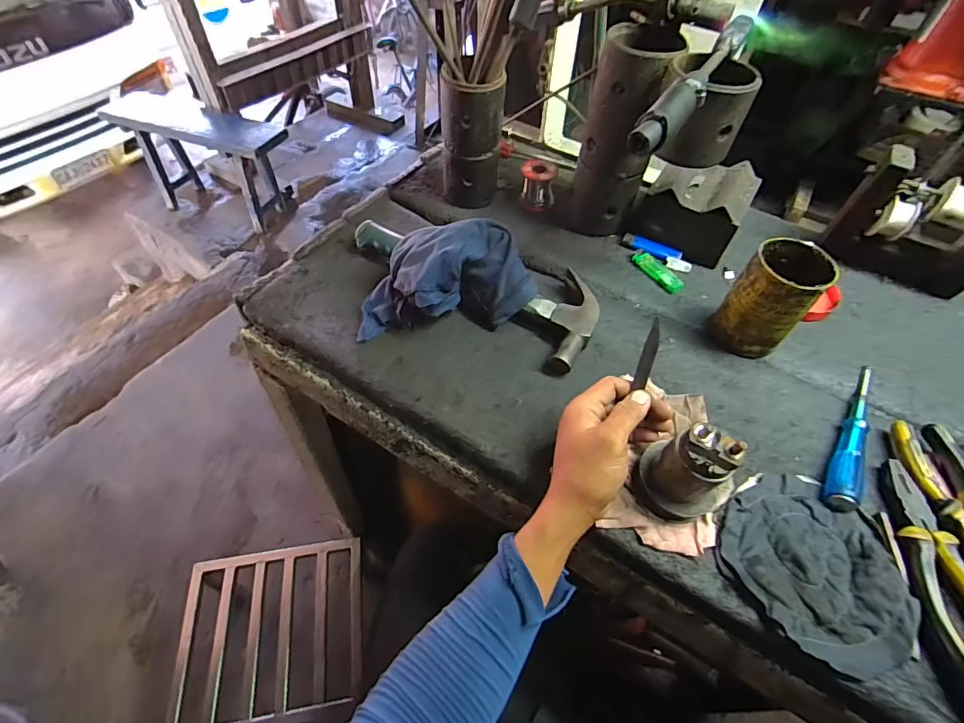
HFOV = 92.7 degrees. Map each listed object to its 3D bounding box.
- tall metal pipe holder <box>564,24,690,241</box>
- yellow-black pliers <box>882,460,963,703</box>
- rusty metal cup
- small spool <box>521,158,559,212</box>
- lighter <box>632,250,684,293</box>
[{"bbox_3d":[0.171,-0.273,0.576,0.085,0.222,0.093,17,54,10],"label":"tall metal pipe holder"},{"bbox_3d":[0.375,0.173,0.374,0.054,0.017,0.196,8,53,4],"label":"yellow-black pliers"},{"bbox_3d":[0.313,-0.065,0.502,0.074,0.113,0.073,-35,62,-25],"label":"rusty metal cup"},{"bbox_3d":[0.085,-0.266,0.694,0.053,0.064,0.044,8,53,4],"label":"small spool"},{"bbox_3d":[0.227,-0.118,0.599,0.024,0.014,0.078,-27,59,-21],"label":"lighter"}]

